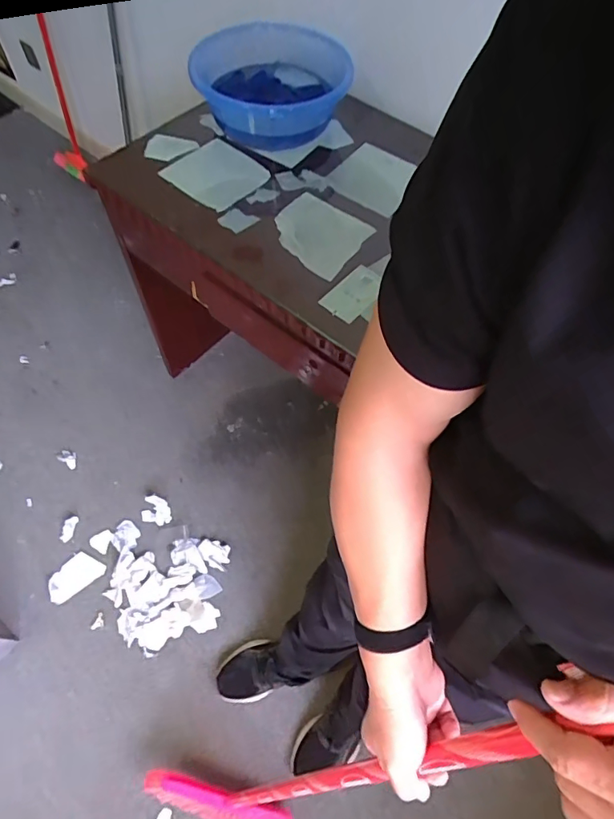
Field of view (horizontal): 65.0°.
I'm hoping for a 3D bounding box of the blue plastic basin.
[{"bbox_3d":[-0.066,-0.710,1.057,0.305,0.139,0.303,1,60,-1],"label":"blue plastic basin"}]

